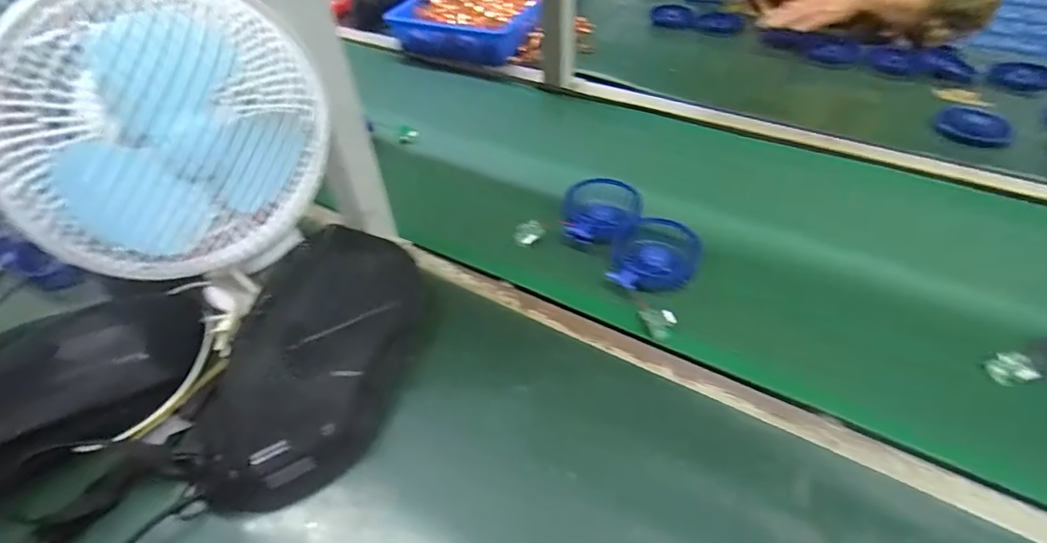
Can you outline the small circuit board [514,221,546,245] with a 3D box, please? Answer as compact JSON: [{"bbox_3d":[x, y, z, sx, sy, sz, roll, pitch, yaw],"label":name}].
[{"bbox_3d":[0.007,-0.044,0.587,0.031,0.013,0.030,2,41,-4],"label":"small circuit board"}]

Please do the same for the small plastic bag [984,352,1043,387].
[{"bbox_3d":[0.424,0.086,0.451,0.022,0.025,0.030,1,41,-5],"label":"small plastic bag"}]

